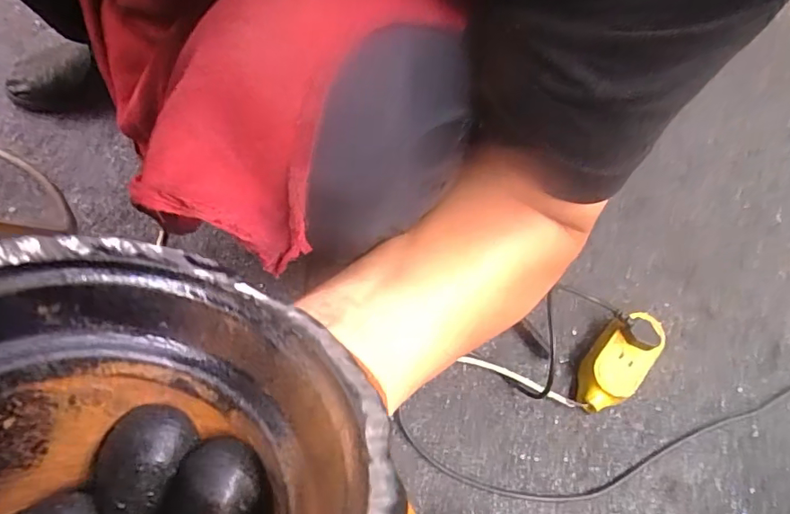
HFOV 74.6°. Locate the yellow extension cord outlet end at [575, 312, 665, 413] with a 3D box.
[{"bbox_3d":[0.247,0.119,0.581,0.062,0.044,0.130,39,66,13],"label":"yellow extension cord outlet end"}]

